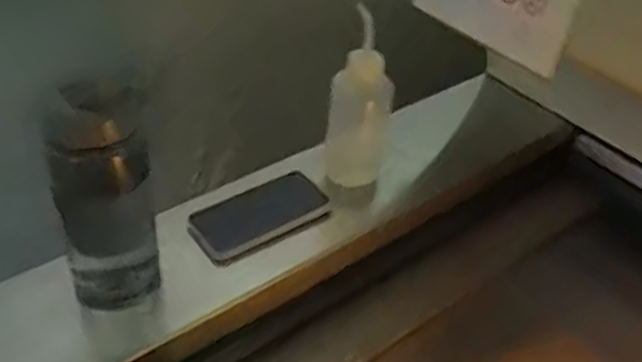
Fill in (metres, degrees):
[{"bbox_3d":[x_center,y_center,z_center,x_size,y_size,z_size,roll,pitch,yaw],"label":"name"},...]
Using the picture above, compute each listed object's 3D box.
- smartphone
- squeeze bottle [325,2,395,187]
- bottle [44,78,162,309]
[{"bbox_3d":[-0.072,0.039,0.811,0.167,0.011,0.088,-23,48,-30],"label":"smartphone"},{"bbox_3d":[0.047,-0.088,0.828,0.076,0.191,0.079,5,40,0],"label":"squeeze bottle"},{"bbox_3d":[-0.204,0.017,0.647,0.088,0.237,0.064,-10,43,-18],"label":"bottle"}]

